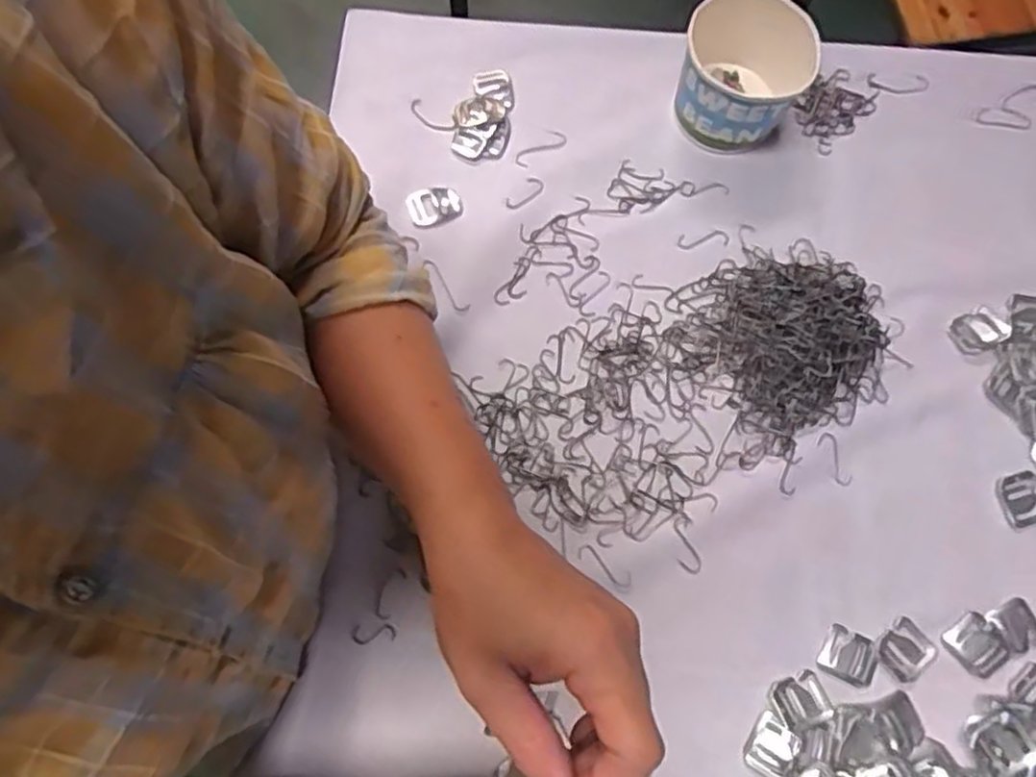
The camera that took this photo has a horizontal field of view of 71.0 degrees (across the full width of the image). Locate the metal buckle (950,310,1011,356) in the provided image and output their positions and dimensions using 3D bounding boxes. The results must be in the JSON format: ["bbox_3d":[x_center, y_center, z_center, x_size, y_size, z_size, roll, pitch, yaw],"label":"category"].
[{"bbox_3d":[0.330,-0.041,0.520,0.036,0.007,0.028,-27,76,-9],"label":"metal buckle"}]

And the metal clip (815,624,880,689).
[{"bbox_3d":[0.212,0.171,0.464,0.034,0.004,0.031,26,75,6],"label":"metal clip"}]

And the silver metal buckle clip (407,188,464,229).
[{"bbox_3d":[-0.062,-0.136,0.545,0.040,0.004,0.032,-20,75,-7],"label":"silver metal buckle clip"}]

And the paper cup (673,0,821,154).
[{"bbox_3d":[0.165,-0.232,0.539,0.088,0.079,0.084,0,74,-1],"label":"paper cup"}]

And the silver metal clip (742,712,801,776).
[{"bbox_3d":[0.157,0.222,0.448,0.027,0.005,0.034,32,75,8],"label":"silver metal clip"}]

